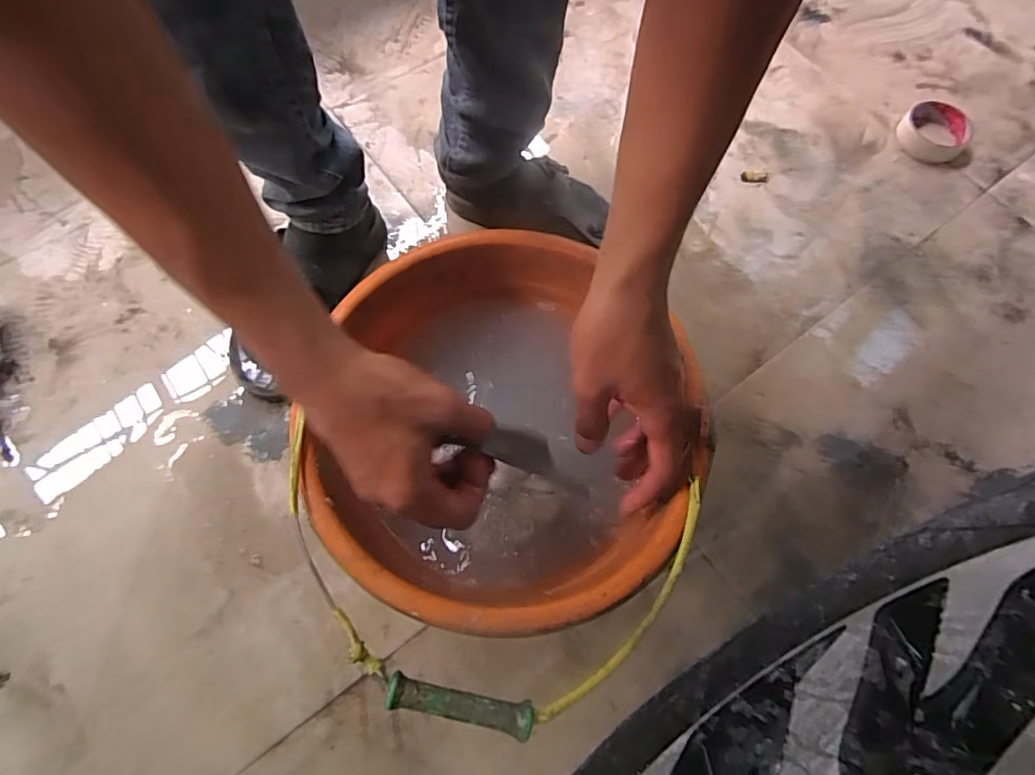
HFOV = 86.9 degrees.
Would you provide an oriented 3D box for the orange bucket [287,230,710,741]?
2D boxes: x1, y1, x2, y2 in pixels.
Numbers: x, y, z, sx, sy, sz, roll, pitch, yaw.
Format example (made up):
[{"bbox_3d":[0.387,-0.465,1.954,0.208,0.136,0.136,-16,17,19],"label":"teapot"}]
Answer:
[{"bbox_3d":[-0.011,0.071,0.450,0.253,0.218,0.322,14,67,5],"label":"orange bucket"}]

